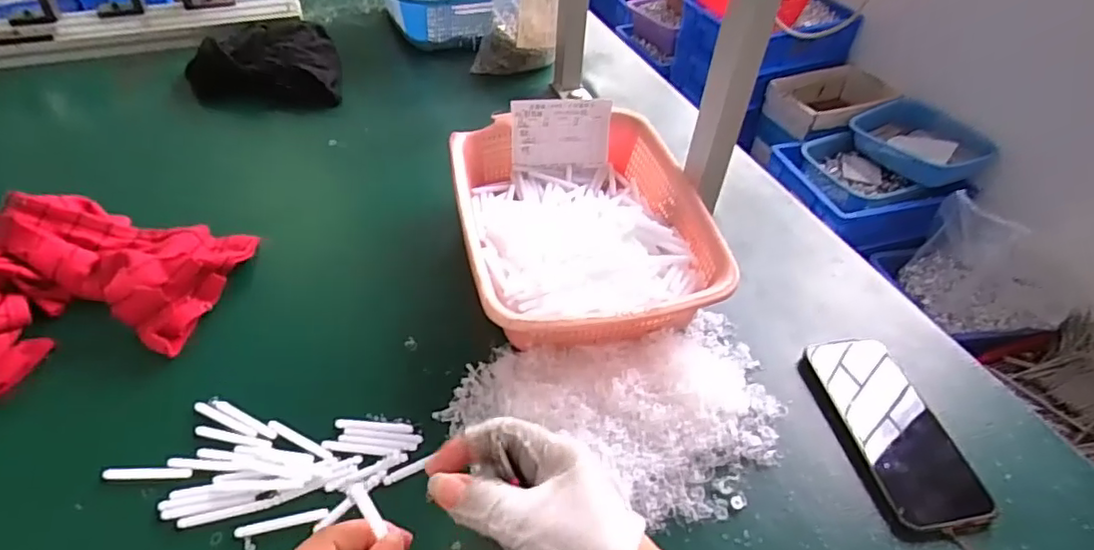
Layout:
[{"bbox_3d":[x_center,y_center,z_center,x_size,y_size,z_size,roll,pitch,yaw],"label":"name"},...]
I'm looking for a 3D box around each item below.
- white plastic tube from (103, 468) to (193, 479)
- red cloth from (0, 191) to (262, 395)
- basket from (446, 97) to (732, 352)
[{"bbox_3d":[-0.287,0.142,0.434,0.059,0.004,0.007,0,46,-4],"label":"white plastic tube"},{"bbox_3d":[-0.417,0.018,0.510,0.205,0.052,0.309,32,52,25],"label":"red cloth"},{"bbox_3d":[0.029,-0.045,0.580,0.220,0.081,0.288,-5,46,-9],"label":"basket"}]

